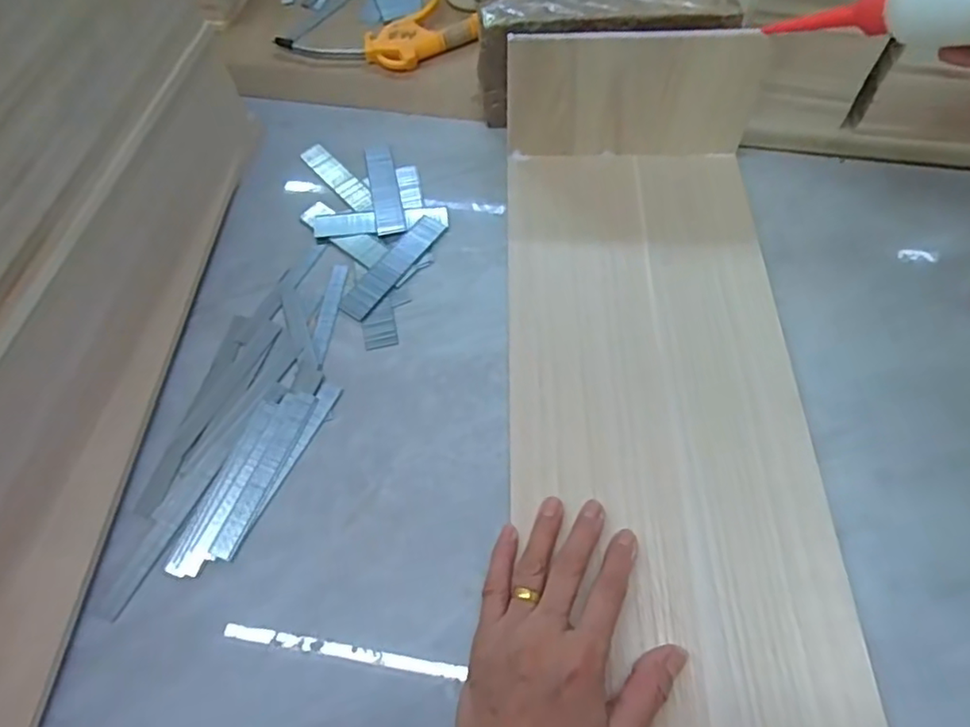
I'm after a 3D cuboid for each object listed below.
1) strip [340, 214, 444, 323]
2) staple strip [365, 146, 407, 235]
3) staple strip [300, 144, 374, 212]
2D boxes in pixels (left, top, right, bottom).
[{"bbox_3d":[-0.072,-0.078,0.485,0.024,0.004,0.108,30,66,18],"label":"strip"},{"bbox_3d":[-0.086,-0.151,0.528,0.024,0.005,0.106,-12,61,-4],"label":"staple strip"},{"bbox_3d":[-0.126,-0.161,0.530,0.023,0.004,0.092,-38,66,-17],"label":"staple strip"}]

